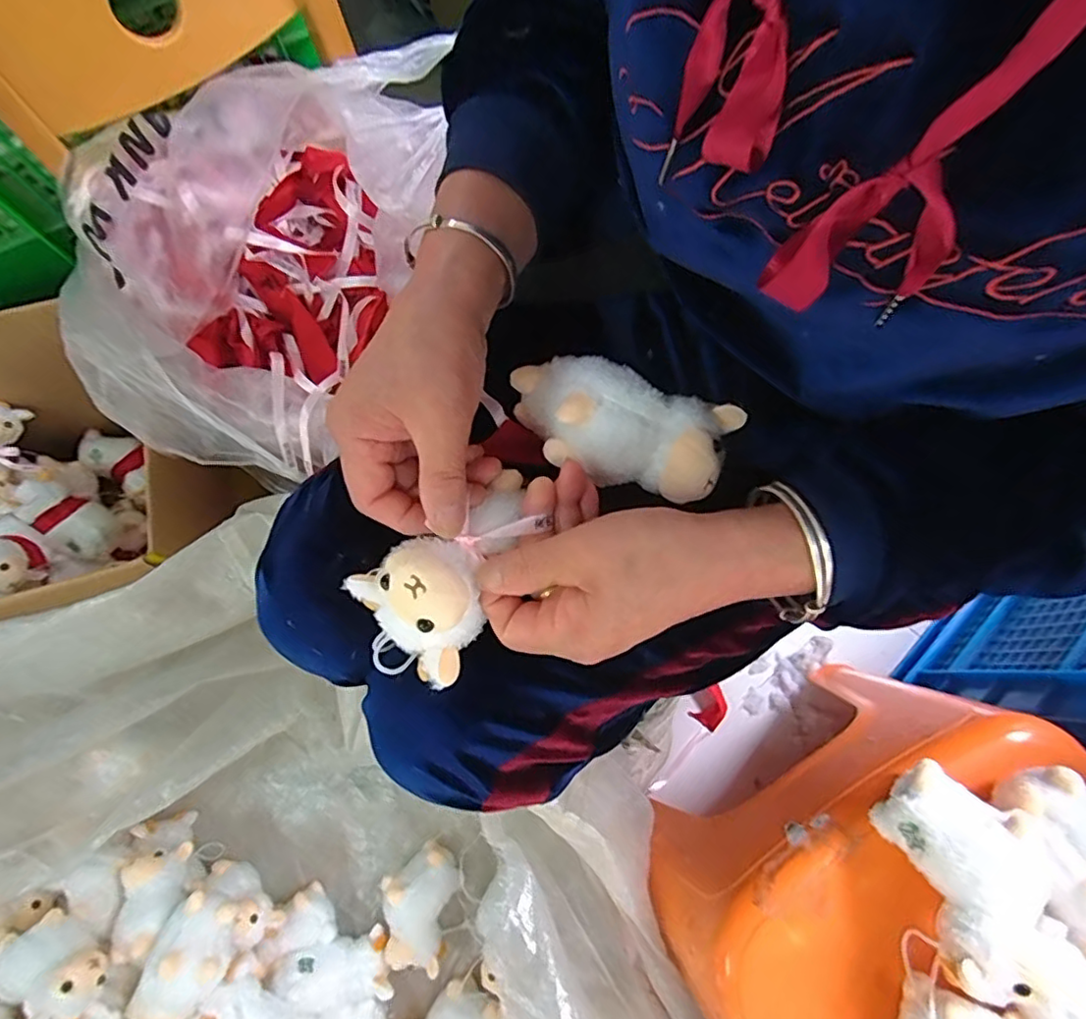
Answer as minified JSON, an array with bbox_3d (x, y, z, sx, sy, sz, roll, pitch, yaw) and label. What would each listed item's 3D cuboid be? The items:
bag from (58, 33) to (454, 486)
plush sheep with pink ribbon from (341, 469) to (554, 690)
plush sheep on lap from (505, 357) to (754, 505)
[{"bbox_3d":[-0.254,-0.237,0.541,0.289,0.151,0.387,29,77,10],"label":"bag"},{"bbox_3d":[-0.051,0.032,0.313,0.067,0.064,0.117,30,77,10],"label":"plush sheep with pink ribbon"},{"bbox_3d":[0.041,-0.048,0.339,0.126,0.047,0.063,17,75,7],"label":"plush sheep on lap"}]

